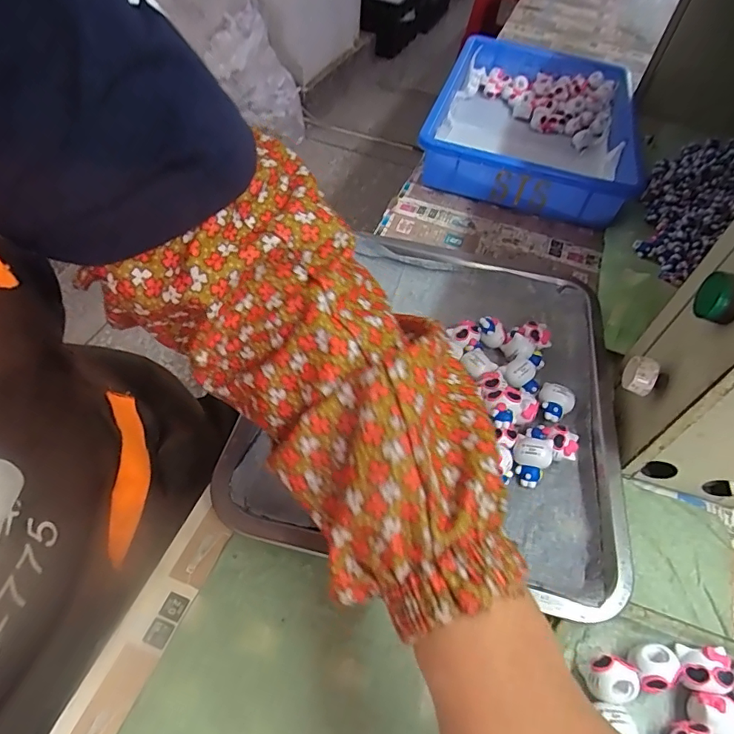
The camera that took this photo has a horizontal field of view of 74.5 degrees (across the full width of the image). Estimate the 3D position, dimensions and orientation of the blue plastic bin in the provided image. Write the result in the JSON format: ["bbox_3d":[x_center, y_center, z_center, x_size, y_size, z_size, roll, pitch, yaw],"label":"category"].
[{"bbox_3d":[0.230,-0.325,0.649,0.245,0.081,0.373,17,51,9],"label":"blue plastic bin"}]

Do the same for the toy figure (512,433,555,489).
[{"bbox_3d":[0.112,0.064,0.336,0.026,0.022,0.031,30,54,19],"label":"toy figure"}]

